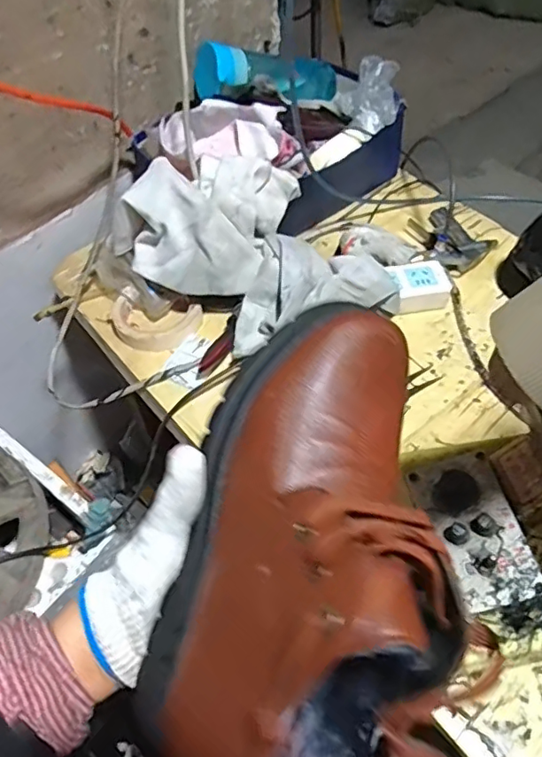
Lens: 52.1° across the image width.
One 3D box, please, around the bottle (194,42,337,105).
[{"bbox_3d":[0.003,-0.409,0.755,0.211,0.058,0.068,-15,51,-33],"label":"bottle"}]

